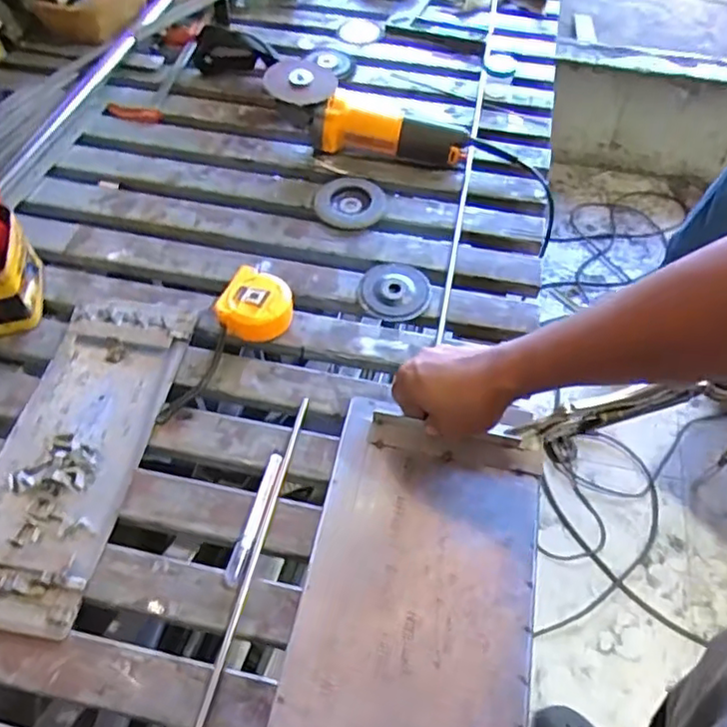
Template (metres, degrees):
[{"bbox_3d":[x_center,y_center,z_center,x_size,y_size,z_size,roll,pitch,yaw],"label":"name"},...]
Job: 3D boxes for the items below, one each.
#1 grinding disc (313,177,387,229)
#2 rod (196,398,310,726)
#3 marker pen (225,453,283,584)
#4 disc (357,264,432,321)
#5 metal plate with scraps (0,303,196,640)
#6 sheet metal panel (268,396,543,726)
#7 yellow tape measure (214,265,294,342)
[{"bbox_3d":[-0.017,-0.217,0.828,0.086,0.012,0.093,1,56,-1],"label":"grinding disc"},{"bbox_3d":[-0.096,0.166,0.574,0.007,0.008,0.309,12,56,6],"label":"rod"},{"bbox_3d":[-0.101,0.142,0.584,0.016,0.009,0.126,13,56,7],"label":"marker pen"},{"bbox_3d":[0.037,-0.089,0.754,0.083,0.010,0.084,1,56,-1],"label":"disc"},{"bbox_3d":[-0.289,0.079,0.621,0.135,0.018,0.344,8,56,3],"label":"metal plate with scraps"},{"bbox_3d":[0.050,0.196,0.553,0.199,0.019,0.326,11,56,5],"label":"sheet metal panel"},{"bbox_3d":[-0.120,-0.067,0.713,0.082,0.041,0.080,18,57,10],"label":"yellow tape measure"}]

